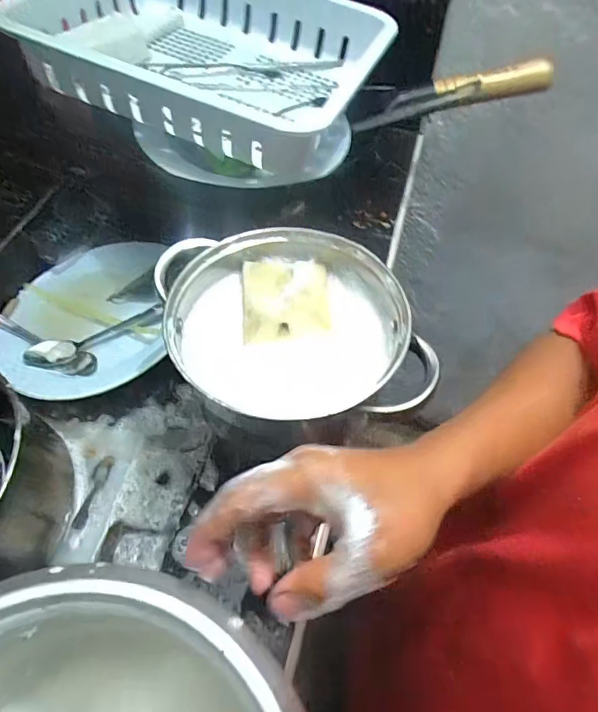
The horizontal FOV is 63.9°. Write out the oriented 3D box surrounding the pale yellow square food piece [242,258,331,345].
[{"bbox_3d":[-0.011,-0.052,0.430,0.076,0.020,0.081,-2,55,-4],"label":"pale yellow square food piece"}]

